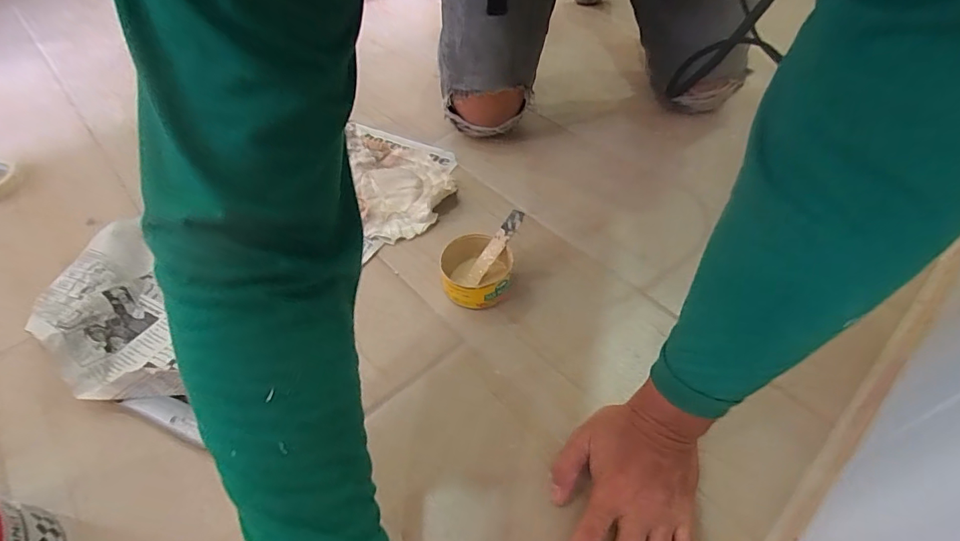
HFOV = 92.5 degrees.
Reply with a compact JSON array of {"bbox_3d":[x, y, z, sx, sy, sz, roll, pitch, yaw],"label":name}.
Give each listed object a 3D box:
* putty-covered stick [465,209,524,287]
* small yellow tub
[{"bbox_3d":[0.017,-0.026,0.558,0.019,0.007,0.107,38,98,28],"label":"putty-covered stick"},{"bbox_3d":[-0.005,0.000,0.554,0.082,0.037,0.100,-7,51,-5],"label":"small yellow tub"}]

